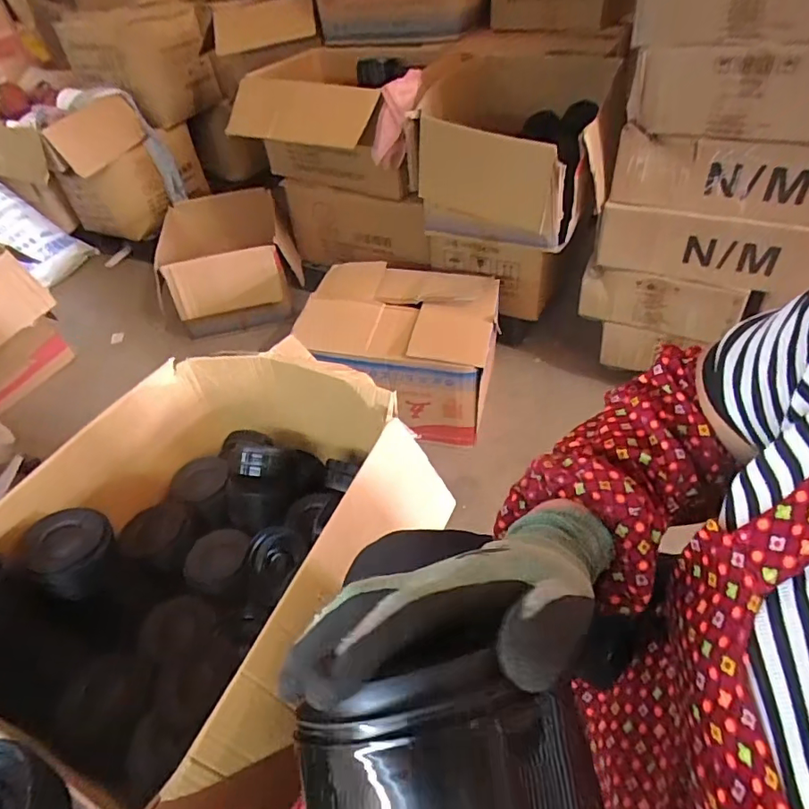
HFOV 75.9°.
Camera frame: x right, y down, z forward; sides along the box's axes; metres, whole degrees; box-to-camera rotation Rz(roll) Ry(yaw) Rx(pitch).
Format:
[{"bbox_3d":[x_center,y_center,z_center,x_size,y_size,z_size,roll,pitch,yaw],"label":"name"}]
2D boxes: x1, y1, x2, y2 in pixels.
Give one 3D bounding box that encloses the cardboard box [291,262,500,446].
[{"bbox_3d":[-0.002,-0.184,1.737,0.604,0.405,0.492,6,46,13],"label":"cardboard box"}]

